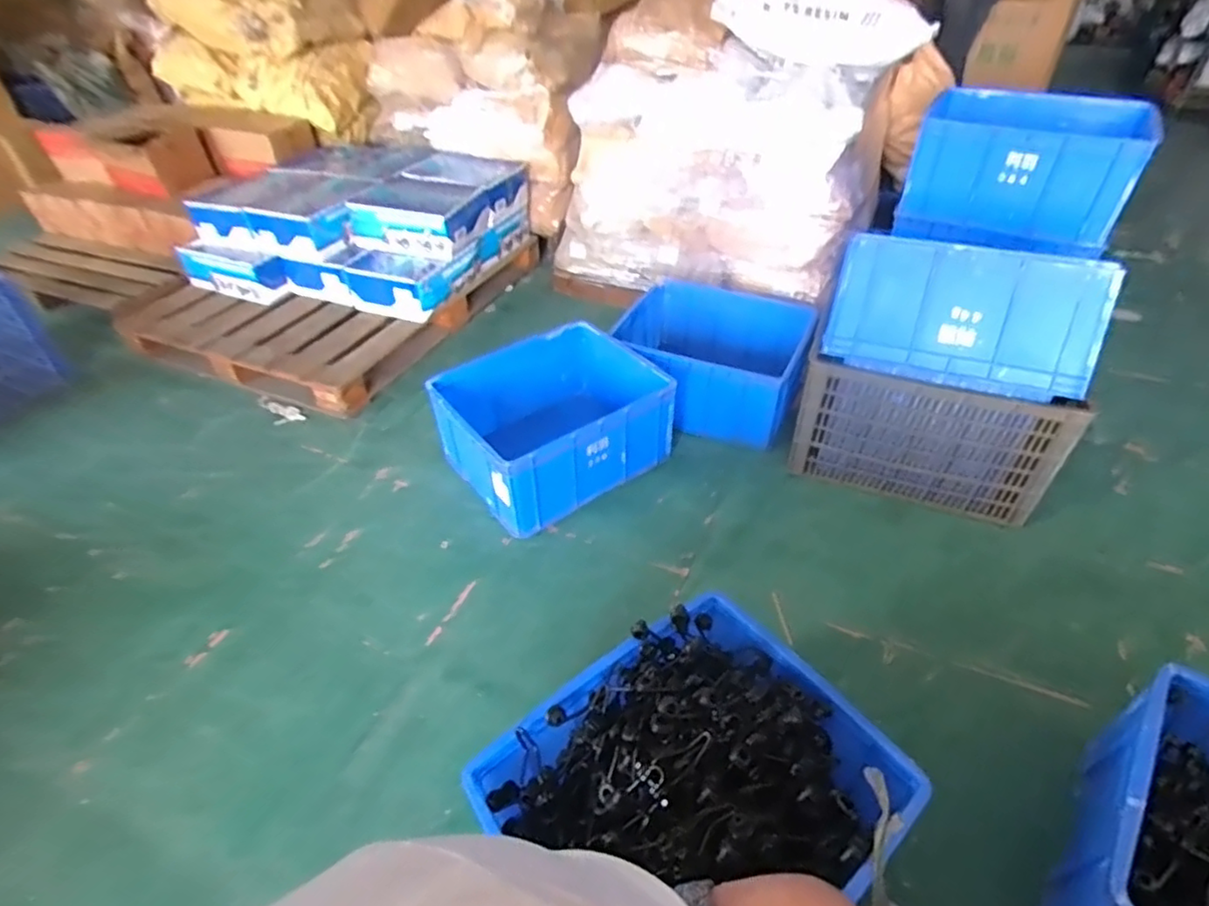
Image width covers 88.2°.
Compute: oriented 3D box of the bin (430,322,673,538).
[{"bbox_3d":[-0.123,-0.118,1.939,0.683,0.280,0.496,-28,48,-27],"label":"bin"}]

